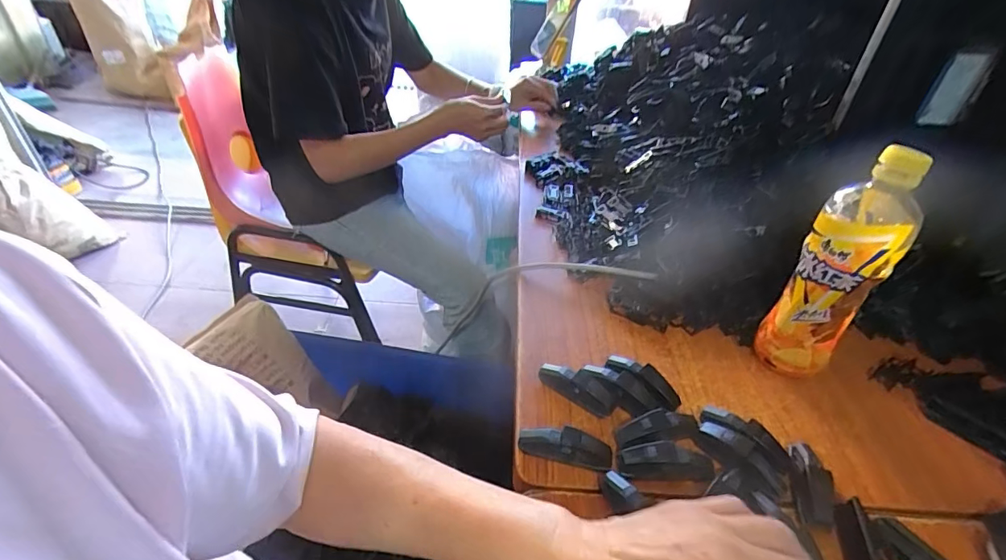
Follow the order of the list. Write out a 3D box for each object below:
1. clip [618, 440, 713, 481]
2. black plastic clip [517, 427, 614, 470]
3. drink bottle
[{"bbox_3d":[0.125,0.140,0.370,0.068,0.013,0.025,5,39,1],"label":"clip"},{"bbox_3d":[0.049,0.130,0.378,0.072,0.027,0.016,13,40,10],"label":"black plastic clip"},{"bbox_3d":[0.293,-0.012,0.419,0.061,0.197,0.072,31,46,29],"label":"drink bottle"}]

